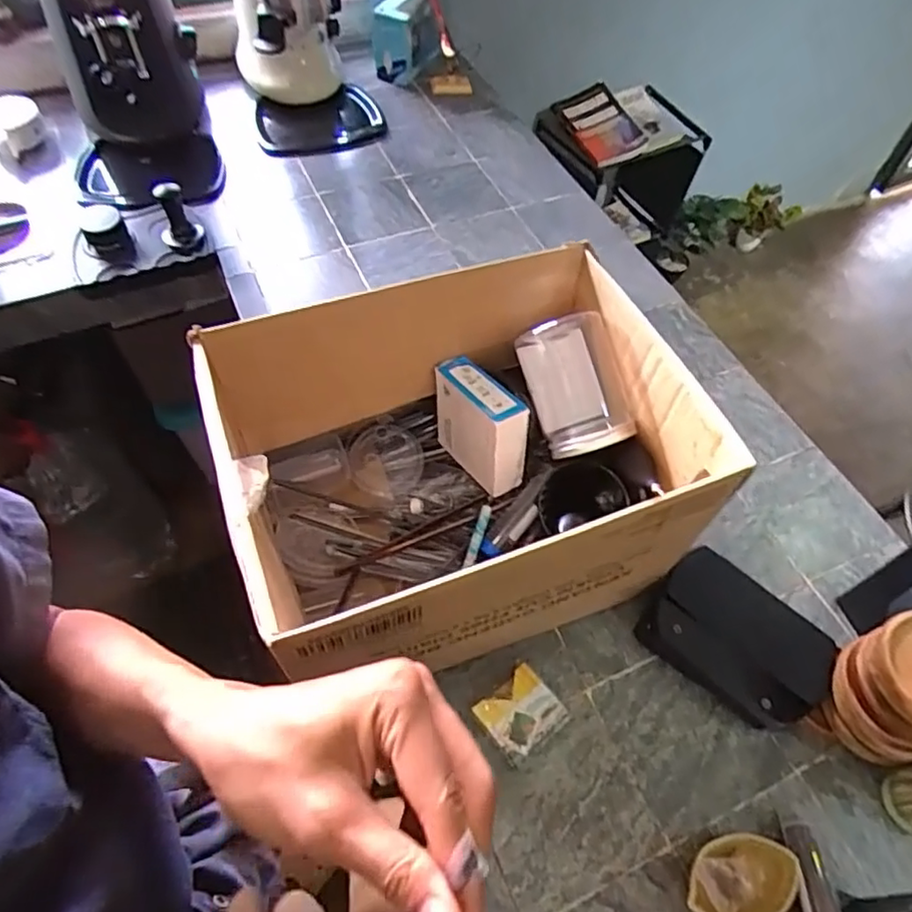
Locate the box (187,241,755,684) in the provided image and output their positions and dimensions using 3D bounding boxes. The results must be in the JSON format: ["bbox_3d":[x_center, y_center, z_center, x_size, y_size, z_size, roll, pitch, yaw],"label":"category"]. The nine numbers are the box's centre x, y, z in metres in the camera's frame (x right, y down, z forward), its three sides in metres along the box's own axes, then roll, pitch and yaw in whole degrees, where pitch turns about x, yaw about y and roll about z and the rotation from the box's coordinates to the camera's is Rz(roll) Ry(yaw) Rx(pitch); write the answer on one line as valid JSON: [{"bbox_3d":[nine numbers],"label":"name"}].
[{"bbox_3d":[0.001,0.023,0.625,0.385,0.247,0.295,-16,59,-14],"label":"box"}]

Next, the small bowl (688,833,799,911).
[{"bbox_3d":[0.238,0.365,0.541,0.099,0.042,0.066,-4,57,-7],"label":"small bowl"}]

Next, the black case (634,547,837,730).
[{"bbox_3d":[0.284,0.189,0.651,0.175,0.064,0.114,39,62,20],"label":"black case"}]

